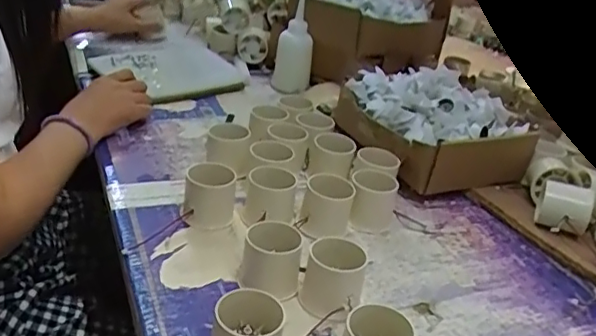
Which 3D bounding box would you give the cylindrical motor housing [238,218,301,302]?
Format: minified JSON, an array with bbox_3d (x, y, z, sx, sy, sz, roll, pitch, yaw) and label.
[{"bbox_3d":[-0.024,0.079,0.513,0.052,0.051,0.048,5,28,-4],"label":"cylindrical motor housing"}]

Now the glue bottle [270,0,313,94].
[{"bbox_3d":[-0.004,-0.194,0.930,0.059,0.148,0.044,0,28,-13],"label":"glue bottle"}]

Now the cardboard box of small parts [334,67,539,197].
[{"bbox_3d":[0.174,-0.053,0.761,0.180,0.109,0.194,-6,30,-24],"label":"cardboard box of small parts"}]

